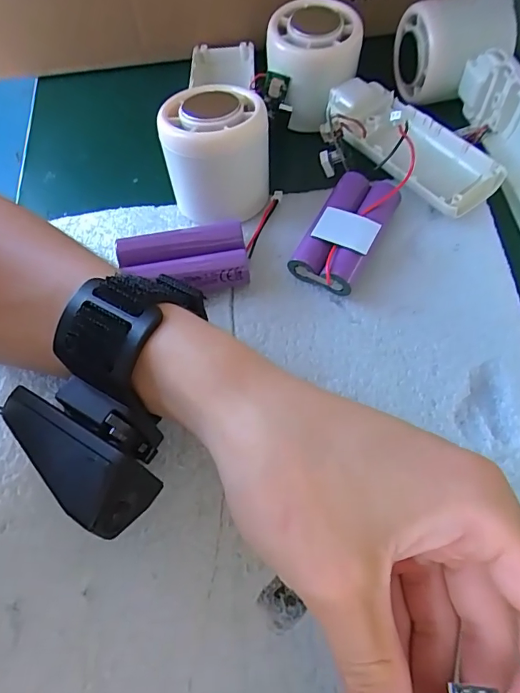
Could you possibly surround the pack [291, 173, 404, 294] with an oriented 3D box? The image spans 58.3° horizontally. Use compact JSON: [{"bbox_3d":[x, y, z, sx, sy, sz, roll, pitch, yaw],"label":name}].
[{"bbox_3d":[0.047,-0.063,0.248,0.034,0.024,0.069,27,69,14],"label":"pack"}]

